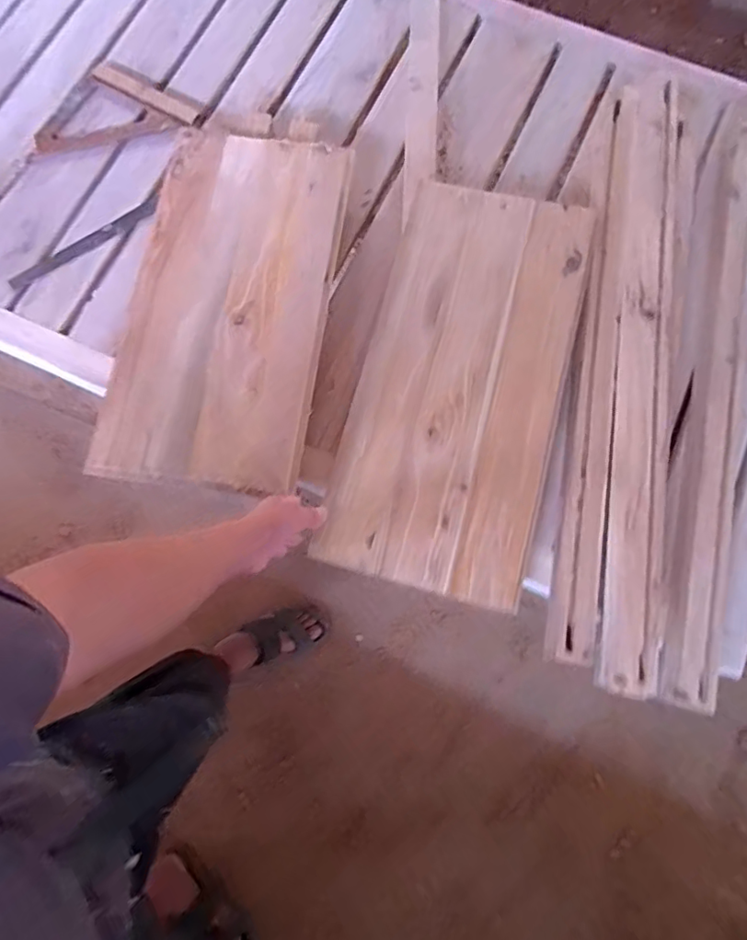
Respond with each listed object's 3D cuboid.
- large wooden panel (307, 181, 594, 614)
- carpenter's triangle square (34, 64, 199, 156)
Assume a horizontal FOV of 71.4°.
[{"bbox_3d":[0.135,-0.135,0.789,0.301,0.030,0.623,14,78,8],"label":"large wooden panel"},{"bbox_3d":[-0.469,-0.655,0.939,0.276,0.037,0.137,-10,78,-3],"label":"carpenter's triangle square"}]

